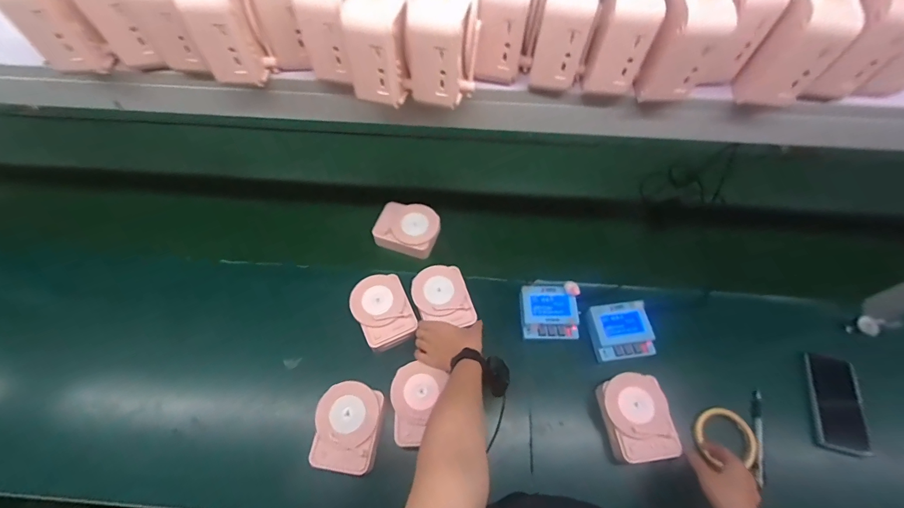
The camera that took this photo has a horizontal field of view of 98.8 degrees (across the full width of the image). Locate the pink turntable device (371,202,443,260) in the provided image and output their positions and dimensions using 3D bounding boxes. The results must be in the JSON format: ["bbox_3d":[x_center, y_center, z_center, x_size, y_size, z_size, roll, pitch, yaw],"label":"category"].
[{"bbox_3d":[-0.095,-0.056,0.843,0.128,0.040,0.105,15,63,9],"label":"pink turntable device"}]

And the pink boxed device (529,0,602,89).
[{"bbox_3d":[0.113,-0.232,0.386,0.053,0.095,0.097,11,62,7],"label":"pink boxed device"}]

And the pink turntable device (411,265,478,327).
[{"bbox_3d":[-0.019,0.080,0.736,0.101,0.022,0.122,-18,63,-9],"label":"pink turntable device"}]

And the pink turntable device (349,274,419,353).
[{"bbox_3d":[-0.130,0.107,0.732,0.105,0.045,0.132,-23,63,-11],"label":"pink turntable device"}]

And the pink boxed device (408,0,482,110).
[{"bbox_3d":[-0.003,-0.211,0.374,0.060,0.096,0.097,8,62,5],"label":"pink boxed device"}]

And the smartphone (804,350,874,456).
[{"bbox_3d":[0.687,0.265,0.693,0.085,0.012,0.162,10,62,6],"label":"smartphone"}]

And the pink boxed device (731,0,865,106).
[{"bbox_3d":[0.330,-0.218,0.375,0.063,0.095,0.112,17,63,10],"label":"pink boxed device"}]

